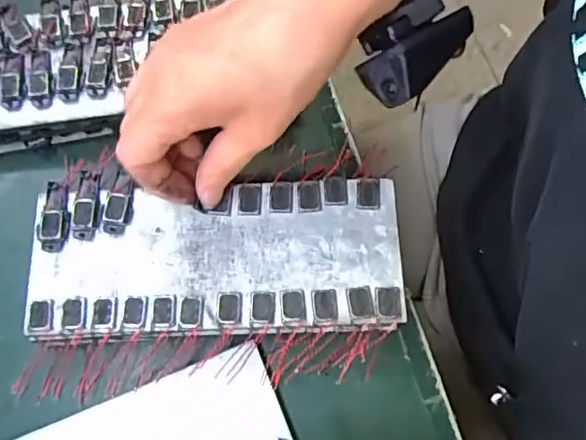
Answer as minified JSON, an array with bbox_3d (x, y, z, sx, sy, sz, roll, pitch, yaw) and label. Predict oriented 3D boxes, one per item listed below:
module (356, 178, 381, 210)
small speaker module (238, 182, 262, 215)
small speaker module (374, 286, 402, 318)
[{"bbox_3d":[0.042,-0.015,0.319,0.014,0.004,0.019,2,72,2],"label":"module"},{"bbox_3d":[-0.024,-0.013,0.319,0.013,0.004,0.019,3,72,2],"label":"small speaker module"},{"bbox_3d":[0.050,0.042,0.298,0.012,0.004,0.016,-3,72,0],"label":"small speaker module"}]

